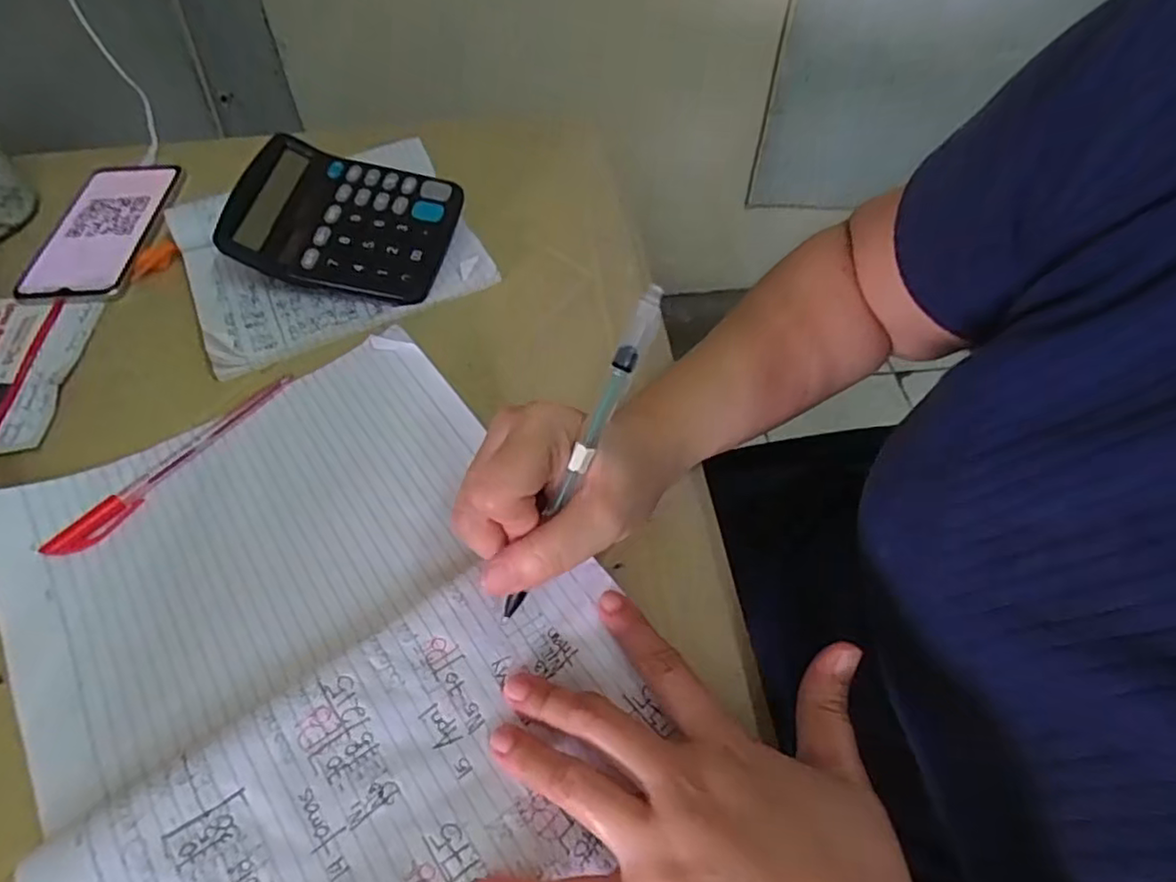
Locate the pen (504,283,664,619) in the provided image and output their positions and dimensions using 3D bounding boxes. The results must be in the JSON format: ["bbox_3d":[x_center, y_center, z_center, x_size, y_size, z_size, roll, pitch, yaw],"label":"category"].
[{"bbox_3d":[-0.002,0.004,0.281,0.010,0.011,0.147,29,104,20],"label":"pen"}]

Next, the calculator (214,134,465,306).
[{"bbox_3d":[-0.172,-0.157,0.467,0.140,0.053,0.111,4,53,3],"label":"calculator"}]

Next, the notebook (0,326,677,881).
[{"bbox_3d":[-0.116,0.102,0.294,0.238,0.029,0.367,-31,59,-21],"label":"notebook"}]

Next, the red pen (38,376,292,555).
[{"bbox_3d":[-0.233,0.009,0.373,0.014,0.010,0.150,26,57,18],"label":"red pen"}]

